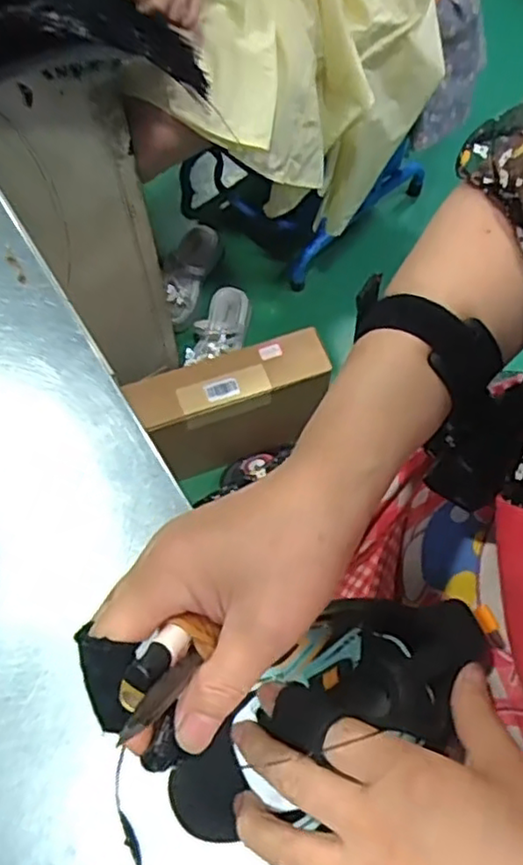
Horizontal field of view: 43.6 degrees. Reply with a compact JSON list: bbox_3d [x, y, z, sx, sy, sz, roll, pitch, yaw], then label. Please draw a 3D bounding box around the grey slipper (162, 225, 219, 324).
[{"bbox_3d":[-0.147,-0.326,1.314,0.084,0.068,0.222,20,68,7],"label":"grey slipper"}]

